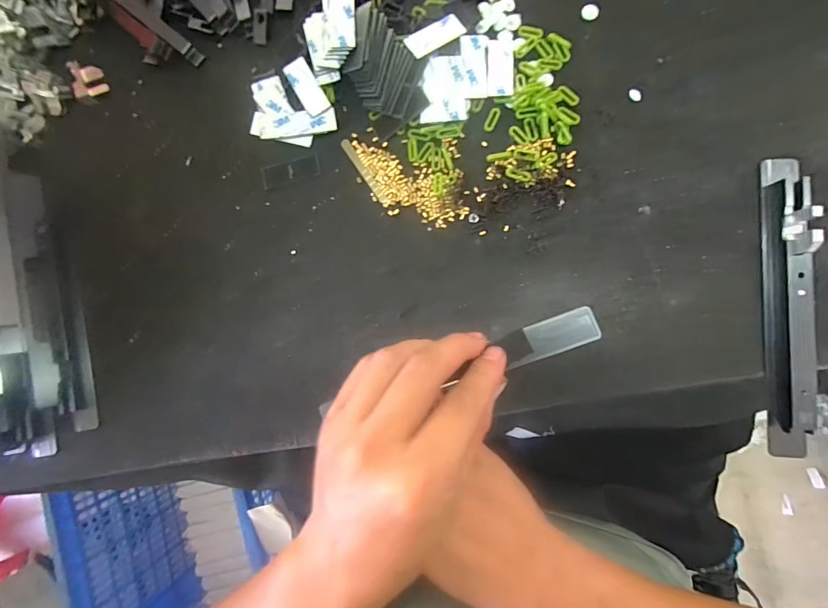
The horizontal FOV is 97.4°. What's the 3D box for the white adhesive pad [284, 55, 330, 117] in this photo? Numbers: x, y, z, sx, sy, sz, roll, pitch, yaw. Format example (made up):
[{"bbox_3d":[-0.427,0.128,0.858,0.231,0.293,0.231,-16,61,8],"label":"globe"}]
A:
[{"bbox_3d":[-0.090,-0.182,0.306,0.019,0.005,0.054,-31,84,5],"label":"white adhesive pad"}]

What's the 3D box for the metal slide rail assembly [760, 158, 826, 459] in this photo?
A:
[{"bbox_3d":[0.260,0.000,0.249,0.021,0.028,0.206,0,88,7],"label":"metal slide rail assembly"}]

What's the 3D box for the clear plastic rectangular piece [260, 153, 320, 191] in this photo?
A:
[{"bbox_3d":[-0.106,-0.114,0.313,0.052,0.004,0.018,-13,86,6],"label":"clear plastic rectangular piece"}]

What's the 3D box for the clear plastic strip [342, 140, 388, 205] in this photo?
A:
[{"bbox_3d":[-0.042,-0.111,0.303,0.007,0.004,0.064,-33,84,5],"label":"clear plastic strip"}]

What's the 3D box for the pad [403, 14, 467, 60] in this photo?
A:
[{"bbox_3d":[0.017,-0.214,0.289,0.050,0.004,0.020,-35,84,-11],"label":"pad"}]

